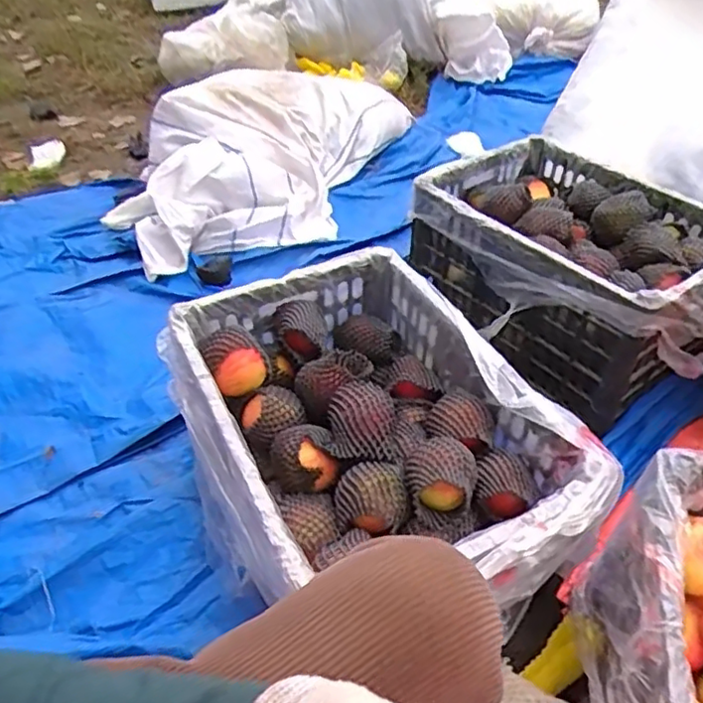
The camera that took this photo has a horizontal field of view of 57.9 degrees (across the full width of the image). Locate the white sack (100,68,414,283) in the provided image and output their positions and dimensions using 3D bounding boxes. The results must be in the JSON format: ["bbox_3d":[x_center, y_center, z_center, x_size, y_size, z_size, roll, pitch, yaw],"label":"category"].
[{"bbox_3d":[-0.274,-0.505,1.624,0.546,0.285,0.765,21,45,23],"label":"white sack"}]

